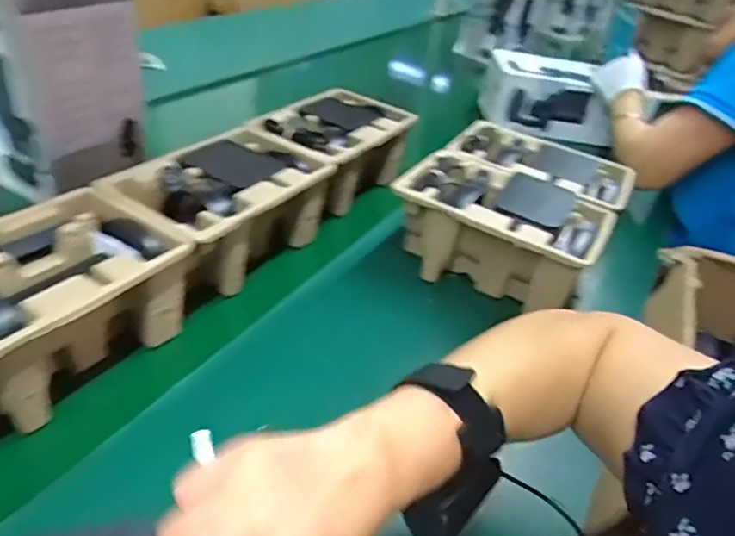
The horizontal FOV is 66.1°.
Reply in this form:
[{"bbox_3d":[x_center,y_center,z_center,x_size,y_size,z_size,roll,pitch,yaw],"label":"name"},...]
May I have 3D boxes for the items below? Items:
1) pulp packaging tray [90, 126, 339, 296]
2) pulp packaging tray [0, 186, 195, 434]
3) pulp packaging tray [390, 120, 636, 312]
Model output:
[{"bbox_3d":[-0.158,-0.066,0.647,0.150,0.110,0.234,23,39,23],"label":"pulp packaging tray"},{"bbox_3d":[-0.277,0.038,0.480,0.144,0.113,0.231,23,39,23],"label":"pulp packaging tray"},{"bbox_3d":[0.187,-0.074,0.726,0.220,0.109,0.286,20,38,20],"label":"pulp packaging tray"}]

